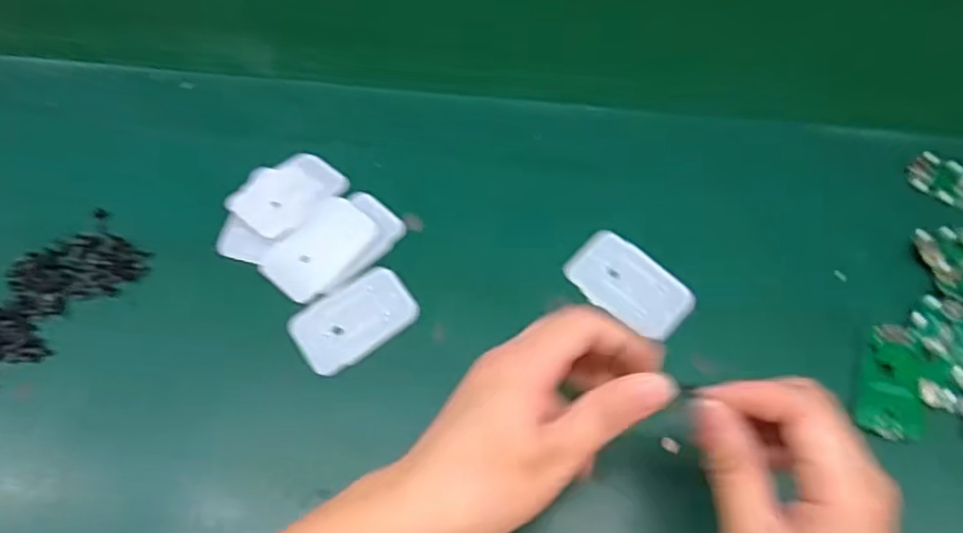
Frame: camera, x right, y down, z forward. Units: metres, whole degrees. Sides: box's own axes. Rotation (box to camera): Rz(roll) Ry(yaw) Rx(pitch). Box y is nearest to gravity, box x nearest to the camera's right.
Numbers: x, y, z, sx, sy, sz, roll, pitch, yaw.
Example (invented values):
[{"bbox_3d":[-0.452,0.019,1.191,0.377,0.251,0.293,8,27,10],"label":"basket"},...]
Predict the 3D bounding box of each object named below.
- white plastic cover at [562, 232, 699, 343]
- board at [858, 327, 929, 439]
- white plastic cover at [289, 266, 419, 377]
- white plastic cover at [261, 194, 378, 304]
[{"bbox_3d":[0.088,0.010,0.406,0.074,0.006,0.044,37,70,19],"label":"white plastic cover"},{"bbox_3d":[0.225,0.063,0.367,0.032,0.004,0.065,20,66,12],"label":"board"},{"bbox_3d":[-0.075,0.031,0.402,0.070,0.006,0.047,-34,67,-14],"label":"white plastic cover"},{"bbox_3d":[-0.099,-0.012,0.417,0.044,0.005,0.070,38,70,19],"label":"white plastic cover"}]

